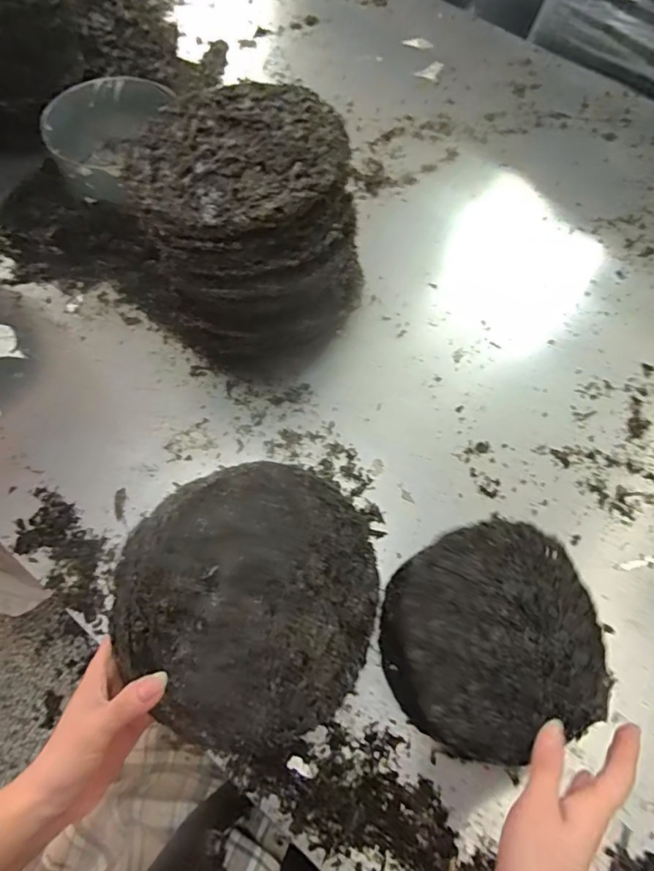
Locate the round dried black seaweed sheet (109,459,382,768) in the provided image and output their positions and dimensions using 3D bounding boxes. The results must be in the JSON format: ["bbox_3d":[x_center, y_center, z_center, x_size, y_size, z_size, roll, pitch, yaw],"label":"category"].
[{"bbox_3d":[-0.046,0.118,0.378,0.201,0.015,0.198,11,71,-34],"label":"round dried black seaweed sheet"}]

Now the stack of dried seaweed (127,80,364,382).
[{"bbox_3d":[-0.084,-0.217,0.554,0.217,0.223,0.203,40,71,13],"label":"stack of dried seaweed"}]

